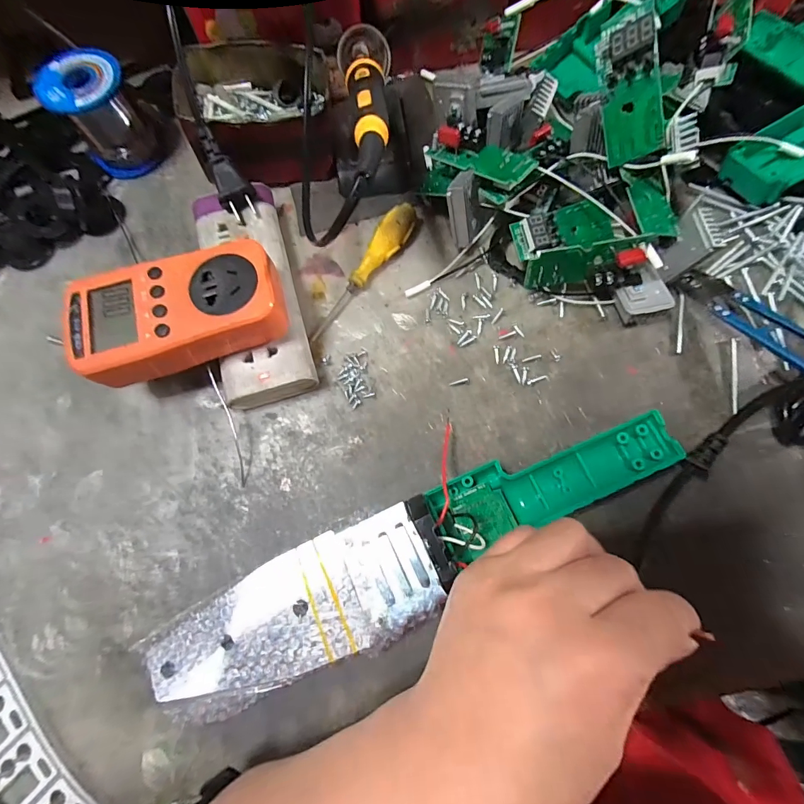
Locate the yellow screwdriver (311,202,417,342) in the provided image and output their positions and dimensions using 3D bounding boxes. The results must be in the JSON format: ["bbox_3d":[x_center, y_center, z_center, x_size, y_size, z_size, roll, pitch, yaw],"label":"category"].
[{"bbox_3d":[-0.028,-0.100,0.300,0.021,0.020,0.127,31,78,9],"label":"yellow screwdriver"}]

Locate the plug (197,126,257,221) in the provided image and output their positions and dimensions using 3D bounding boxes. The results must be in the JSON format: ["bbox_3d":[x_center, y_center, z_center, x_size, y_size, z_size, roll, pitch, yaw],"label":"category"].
[{"bbox_3d":[-0.130,-0.168,0.287,0.025,0.019,0.064,-26,98,-5],"label":"plug"}]

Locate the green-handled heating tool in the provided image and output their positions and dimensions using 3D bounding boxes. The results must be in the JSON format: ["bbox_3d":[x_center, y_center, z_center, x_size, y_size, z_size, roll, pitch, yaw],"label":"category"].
[{"bbox_3d":[0.008,0.088,0.222,0.329,0.034,0.063,-25,76,-4],"label":"green-handled heating tool"}]

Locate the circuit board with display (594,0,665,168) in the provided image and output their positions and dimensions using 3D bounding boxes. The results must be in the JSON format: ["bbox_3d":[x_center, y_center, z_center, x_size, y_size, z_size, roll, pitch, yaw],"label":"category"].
[{"bbox_3d":[0.145,-0.199,0.246,0.033,0.079,0.013,-7,27,31],"label":"circuit board with display"}]

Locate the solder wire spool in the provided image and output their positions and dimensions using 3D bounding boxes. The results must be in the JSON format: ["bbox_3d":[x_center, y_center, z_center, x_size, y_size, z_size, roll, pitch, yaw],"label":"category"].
[{"bbox_3d":[-0.245,-0.236,0.321,0.059,0.063,0.059,0,75,1],"label":"solder wire spool"}]

